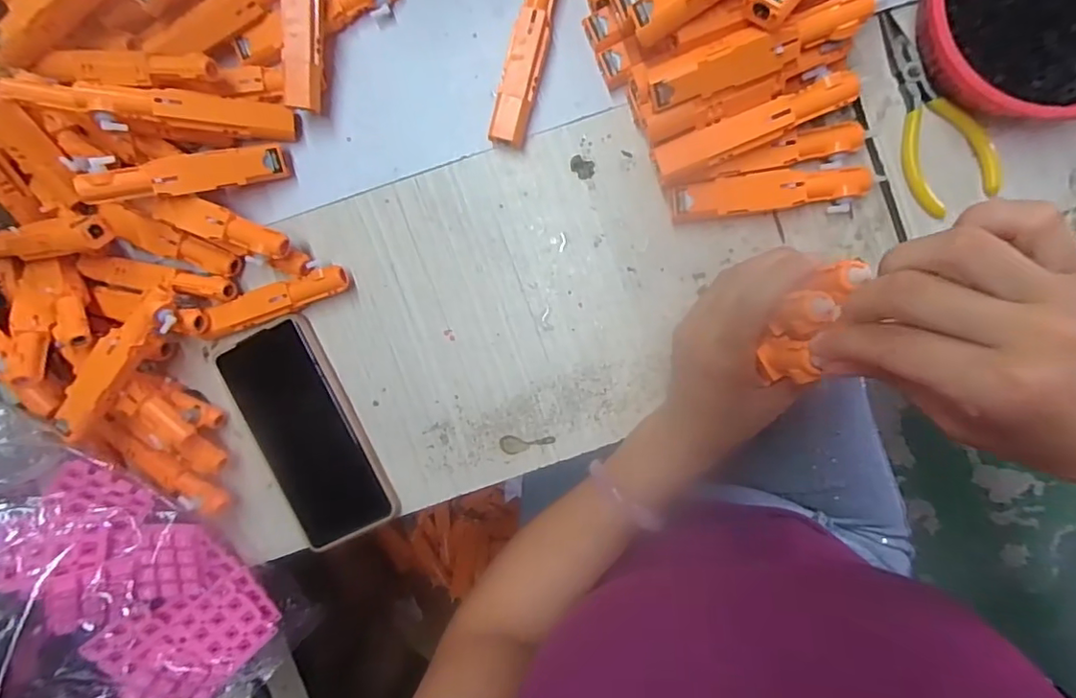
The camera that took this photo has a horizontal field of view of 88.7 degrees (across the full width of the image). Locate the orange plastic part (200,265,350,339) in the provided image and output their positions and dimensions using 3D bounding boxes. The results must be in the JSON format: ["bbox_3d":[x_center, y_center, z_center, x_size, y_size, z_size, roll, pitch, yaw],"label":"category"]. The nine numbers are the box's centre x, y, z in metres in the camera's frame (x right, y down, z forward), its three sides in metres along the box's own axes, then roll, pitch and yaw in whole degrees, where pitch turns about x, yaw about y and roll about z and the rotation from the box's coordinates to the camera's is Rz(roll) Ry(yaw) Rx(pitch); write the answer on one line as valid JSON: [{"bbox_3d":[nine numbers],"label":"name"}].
[{"bbox_3d":[-0.183,-0.034,0.391,0.106,0.022,0.021,-18,90,8],"label":"orange plastic part"}]

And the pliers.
[{"bbox_3d":[0.233,-0.143,0.328,0.047,0.009,0.121,-21,90,8],"label":"pliers"}]

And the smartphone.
[{"bbox_3d":[-0.168,0.063,0.398,0.079,0.017,0.158,-27,89,8],"label":"smartphone"}]

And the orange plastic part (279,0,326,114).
[{"bbox_3d":[-0.152,-0.217,0.351,0.023,0.022,0.118,7,107,7],"label":"orange plastic part"}]

